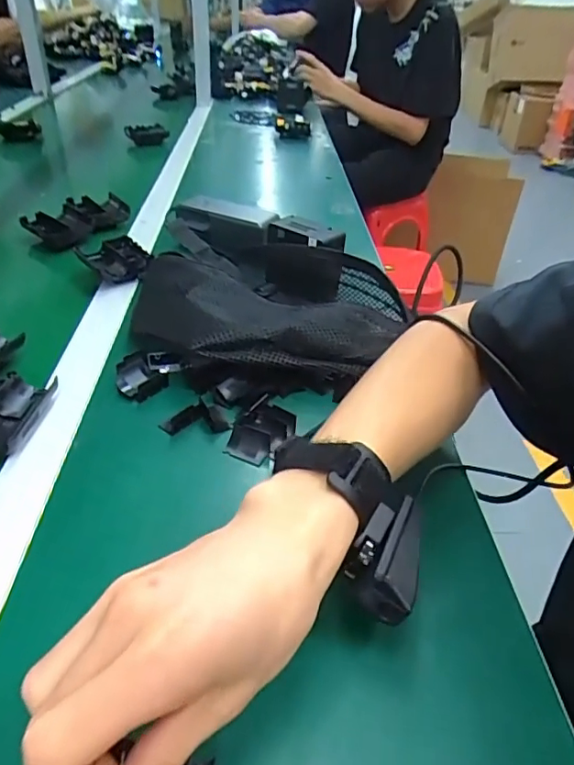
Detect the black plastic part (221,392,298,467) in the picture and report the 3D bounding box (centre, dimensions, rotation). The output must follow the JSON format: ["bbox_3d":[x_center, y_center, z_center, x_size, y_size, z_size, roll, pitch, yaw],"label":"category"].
[{"bbox_3d":[-0.021,0.037,0.417,0.038,0.018,0.052,28,43,29],"label":"black plastic part"}]

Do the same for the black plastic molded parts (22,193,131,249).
[{"bbox_3d":[-0.291,-0.226,0.744,0.090,0.030,0.150,18,39,19],"label":"black plastic molded parts"}]

